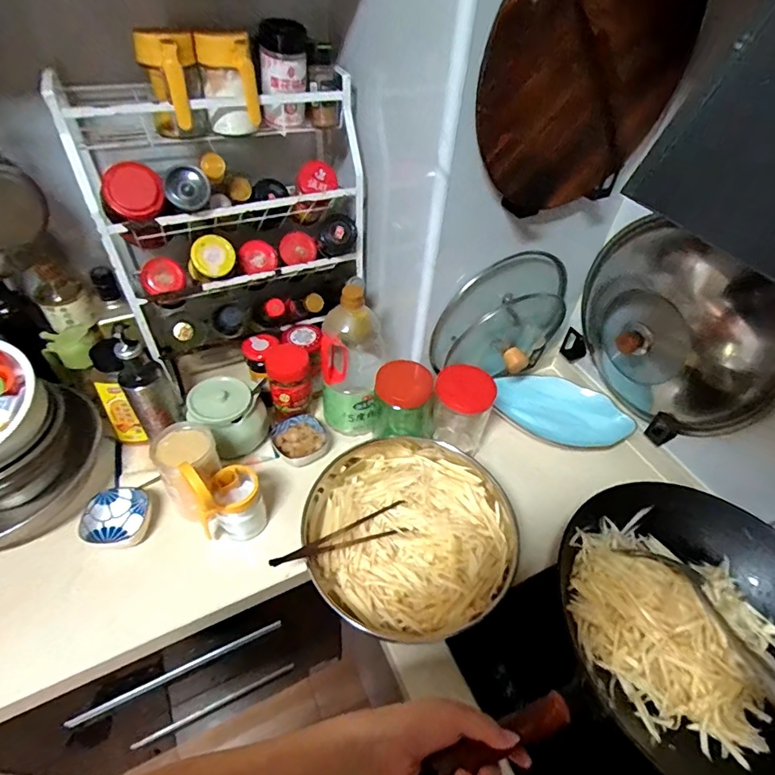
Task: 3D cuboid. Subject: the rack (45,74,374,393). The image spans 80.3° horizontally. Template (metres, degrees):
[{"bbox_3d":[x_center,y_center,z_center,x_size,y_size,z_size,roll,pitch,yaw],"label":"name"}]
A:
[{"bbox_3d":[-0.252,-0.247,0.822,0.418,0.482,0.269,-24,53,-24],"label":"rack"}]

